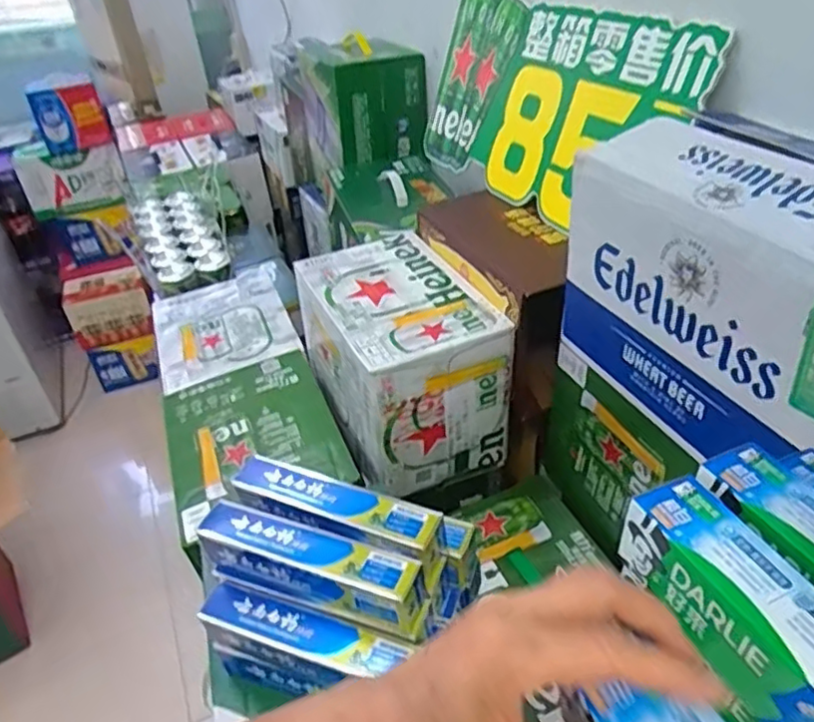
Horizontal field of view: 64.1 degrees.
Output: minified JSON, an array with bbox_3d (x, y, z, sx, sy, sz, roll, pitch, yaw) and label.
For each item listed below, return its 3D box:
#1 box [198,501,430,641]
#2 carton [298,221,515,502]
[{"bbox_3d":[-0.076,0.154,0.496,0.186,0.041,0.045,13,41,23],"label":"box"},{"bbox_3d":[-0.015,-0.011,0.840,0.184,0.194,0.305,-18,39,-15],"label":"carton"}]

